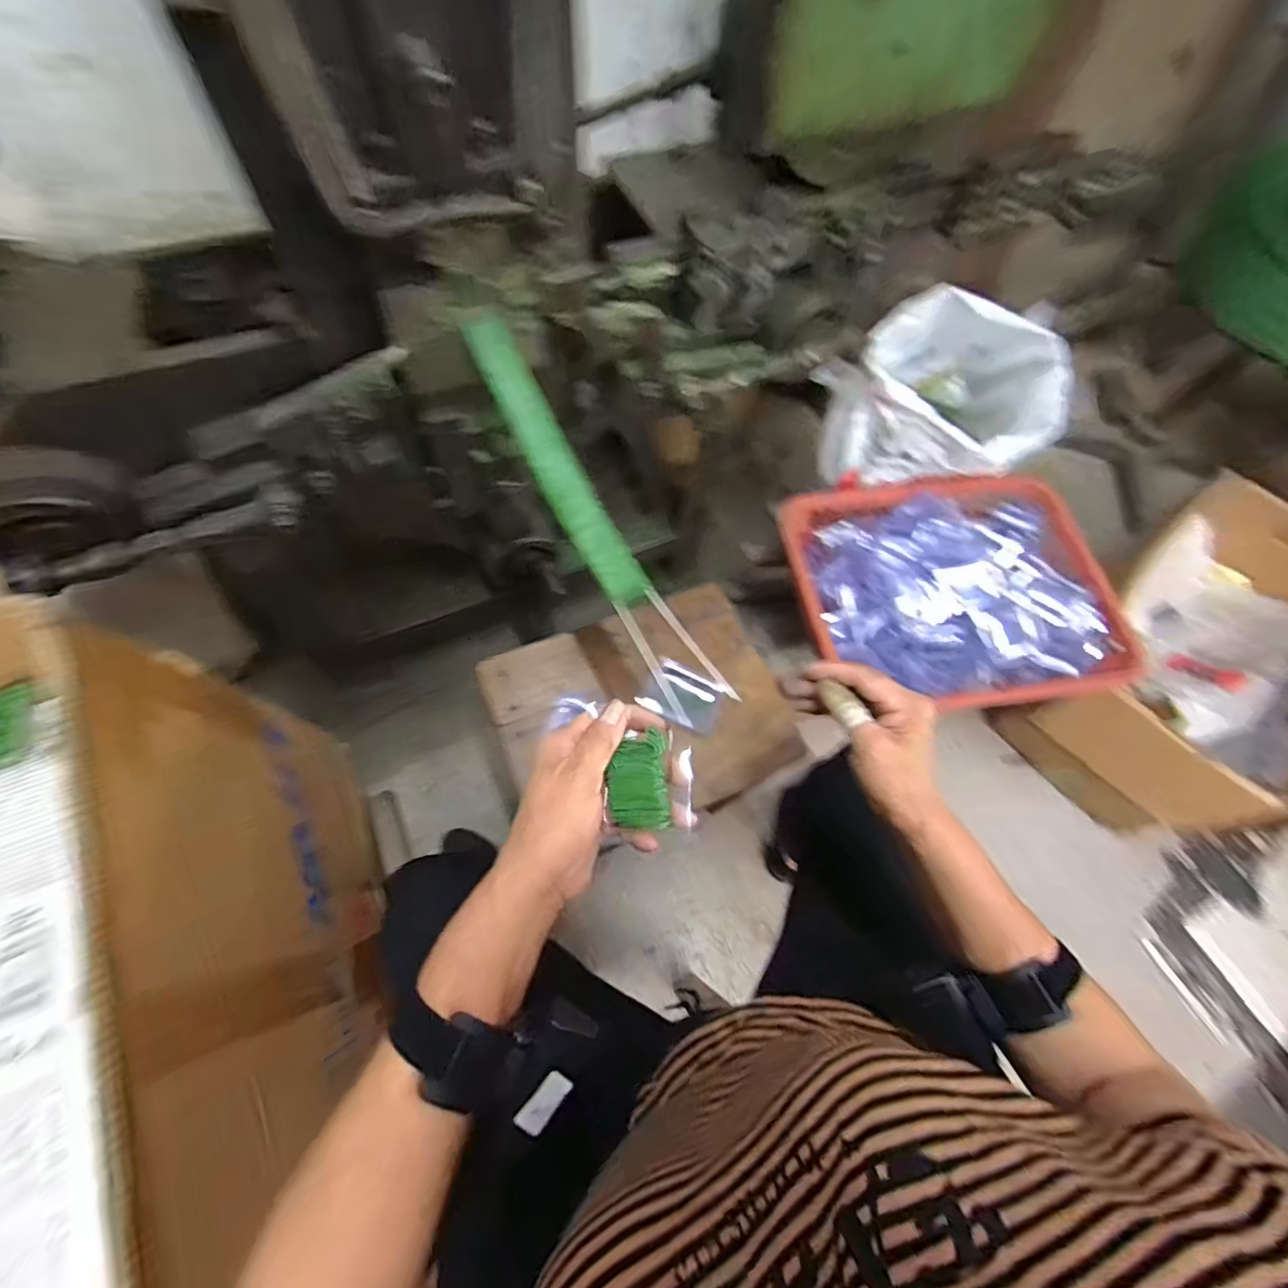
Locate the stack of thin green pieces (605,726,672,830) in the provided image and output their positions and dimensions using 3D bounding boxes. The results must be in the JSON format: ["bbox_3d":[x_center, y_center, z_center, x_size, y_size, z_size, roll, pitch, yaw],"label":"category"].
[{"bbox_3d":[-0.004,0.085,0.346,0.035,0.013,0.054,-2,66,-4],"label":"stack of thin green pieces"}]

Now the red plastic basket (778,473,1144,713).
[{"bbox_3d":[0.476,-0.090,0.900,0.485,0.080,0.394,-9,67,-7],"label":"red plastic basket"}]

